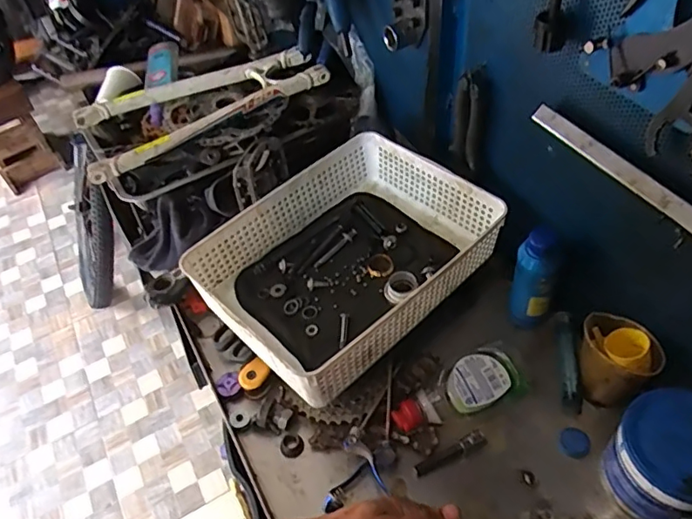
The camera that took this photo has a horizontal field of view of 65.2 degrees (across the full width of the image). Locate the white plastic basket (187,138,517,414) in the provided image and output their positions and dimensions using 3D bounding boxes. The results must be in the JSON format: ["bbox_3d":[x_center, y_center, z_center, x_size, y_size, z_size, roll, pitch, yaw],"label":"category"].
[{"bbox_3d":[0.000,-0.002,0.677,0.331,0.089,0.246,-36,55,-23],"label":"white plastic basket"}]

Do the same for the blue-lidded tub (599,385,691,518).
[{"bbox_3d":[0.306,0.192,0.513,0.092,0.106,0.099,-3,49,3],"label":"blue-lidded tub"}]

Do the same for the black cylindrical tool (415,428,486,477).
[{"bbox_3d":[0.113,0.210,0.586,0.085,0.013,0.017,-23,51,-14],"label":"black cylindrical tool"}]

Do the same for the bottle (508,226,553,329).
[{"bbox_3d":[0.215,0.029,0.625,0.043,0.150,0.032,18,53,20],"label":"bottle"}]

